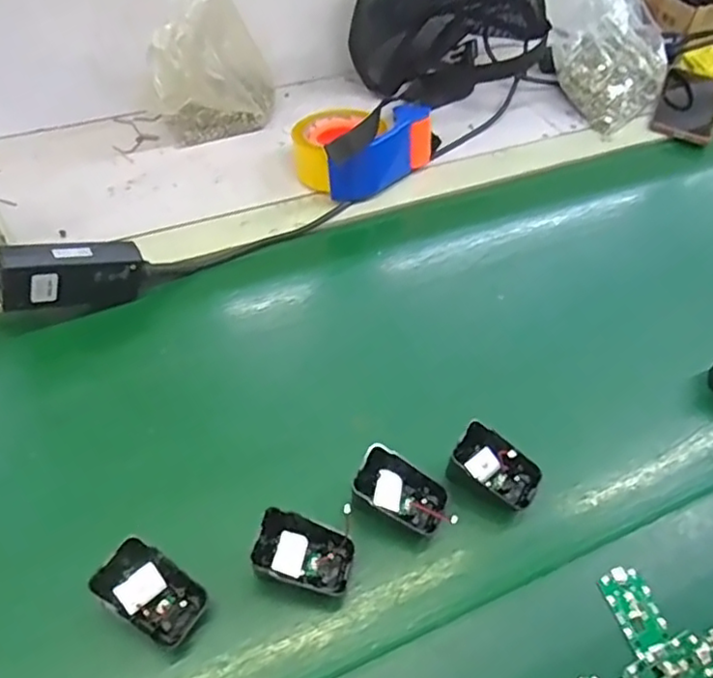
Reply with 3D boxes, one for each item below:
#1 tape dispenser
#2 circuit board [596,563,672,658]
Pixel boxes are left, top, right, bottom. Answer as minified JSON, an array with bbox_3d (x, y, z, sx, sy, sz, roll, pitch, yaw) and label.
[{"bbox_3d":[0.000,-0.224,0.712,0.116,0.073,0.160,39,59,24],"label":"tape dispenser"},{"bbox_3d":[0.192,0.184,0.435,0.031,0.004,0.053,-13,53,-14],"label":"circuit board"}]

